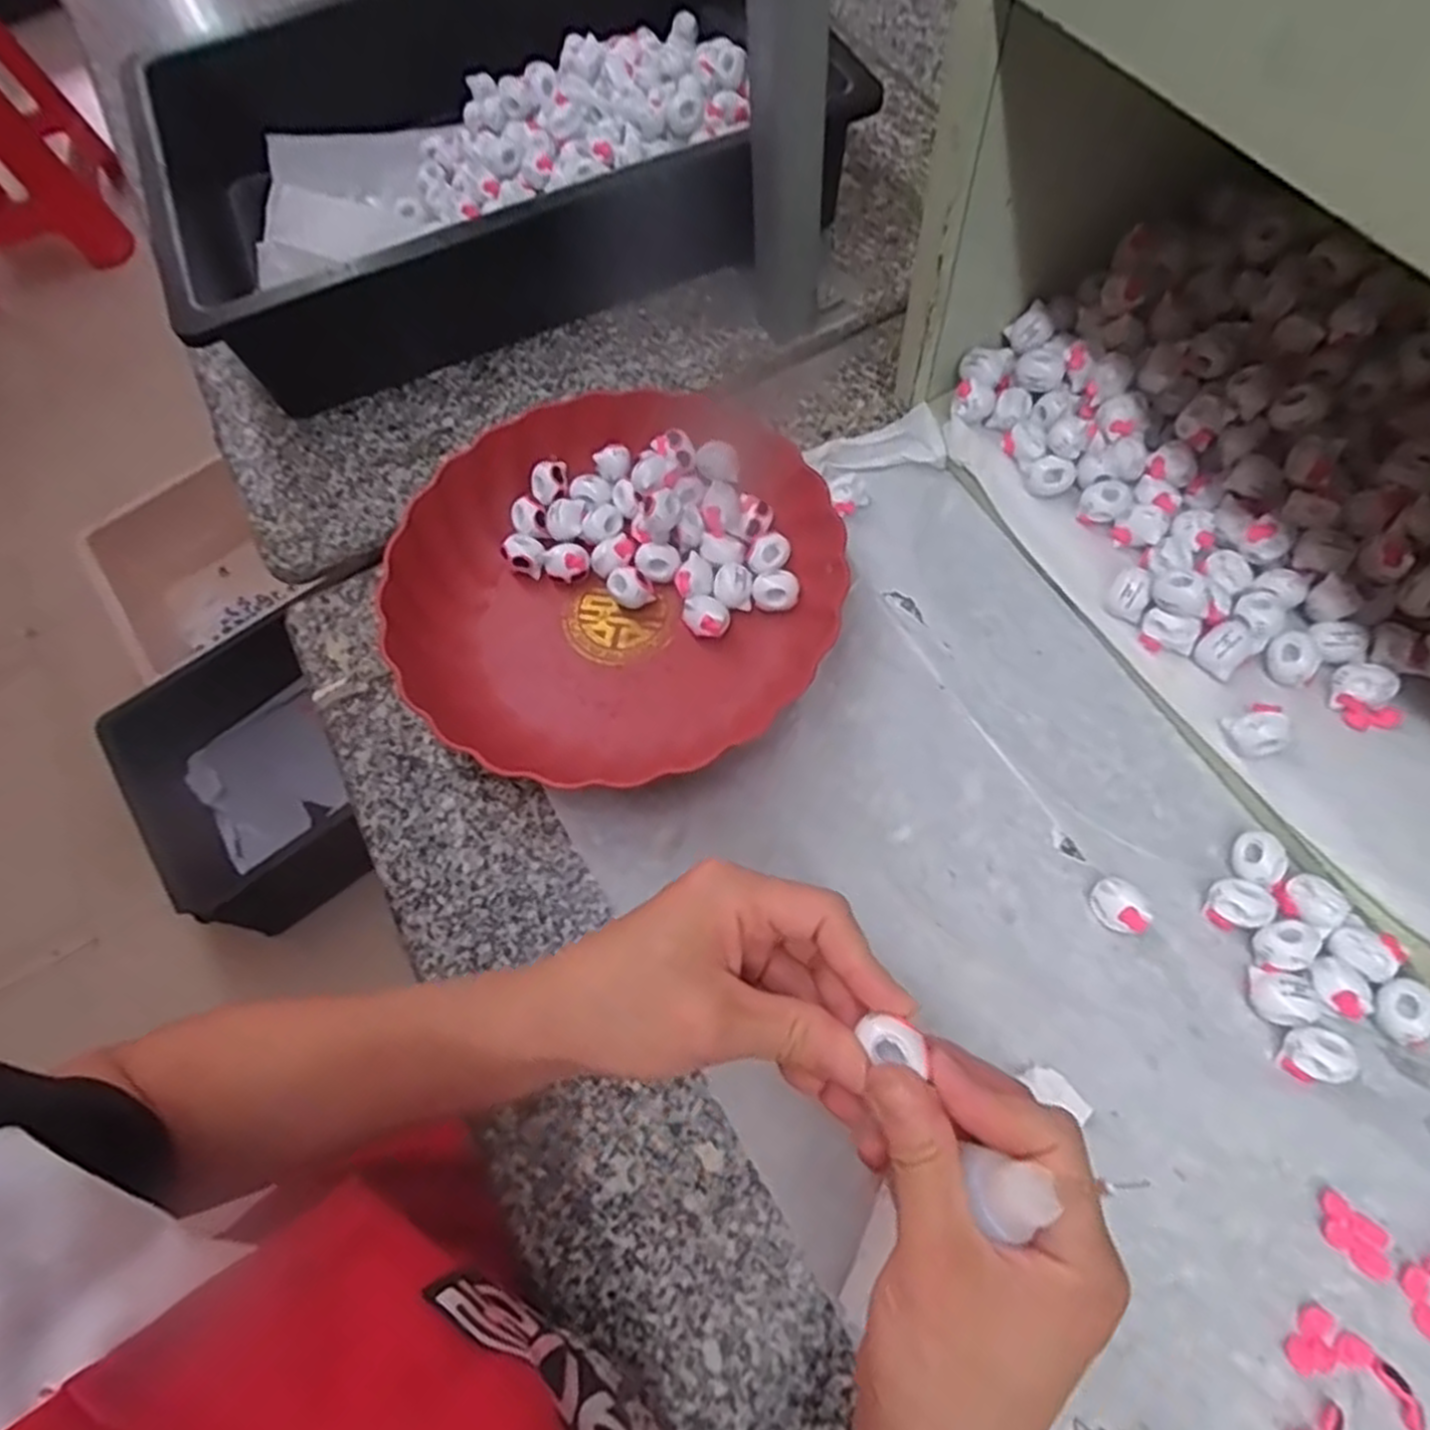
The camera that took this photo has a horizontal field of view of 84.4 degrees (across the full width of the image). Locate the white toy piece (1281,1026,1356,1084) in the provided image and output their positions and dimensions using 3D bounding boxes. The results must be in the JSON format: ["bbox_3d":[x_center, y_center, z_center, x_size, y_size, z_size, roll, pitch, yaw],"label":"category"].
[{"bbox_3d":[0.254,0.144,0.333,0.023,0.015,0.021,-1,63,3],"label":"white toy piece"}]

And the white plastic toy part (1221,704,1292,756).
[{"bbox_3d":[0.258,0.007,0.375,0.022,0.014,0.021,-1,63,3],"label":"white plastic toy part"}]

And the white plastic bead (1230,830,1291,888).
[{"bbox_3d":[0.252,0.068,0.367,0.020,0.019,0.024,-22,64,-7],"label":"white plastic bead"}]

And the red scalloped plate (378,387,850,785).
[{"bbox_3d":[-0.055,-0.077,0.444,0.239,0.055,0.222,-1,63,3],"label":"red scalloped plate"}]

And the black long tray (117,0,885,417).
[{"bbox_3d":[-0.165,-0.413,0.571,0.437,0.101,0.336,-26,65,-10],"label":"black long tray"}]

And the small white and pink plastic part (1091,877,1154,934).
[{"bbox_3d":[0.187,0.088,0.363,0.015,0.019,0.026,-28,65,-10],"label":"small white and pink plastic part"}]

